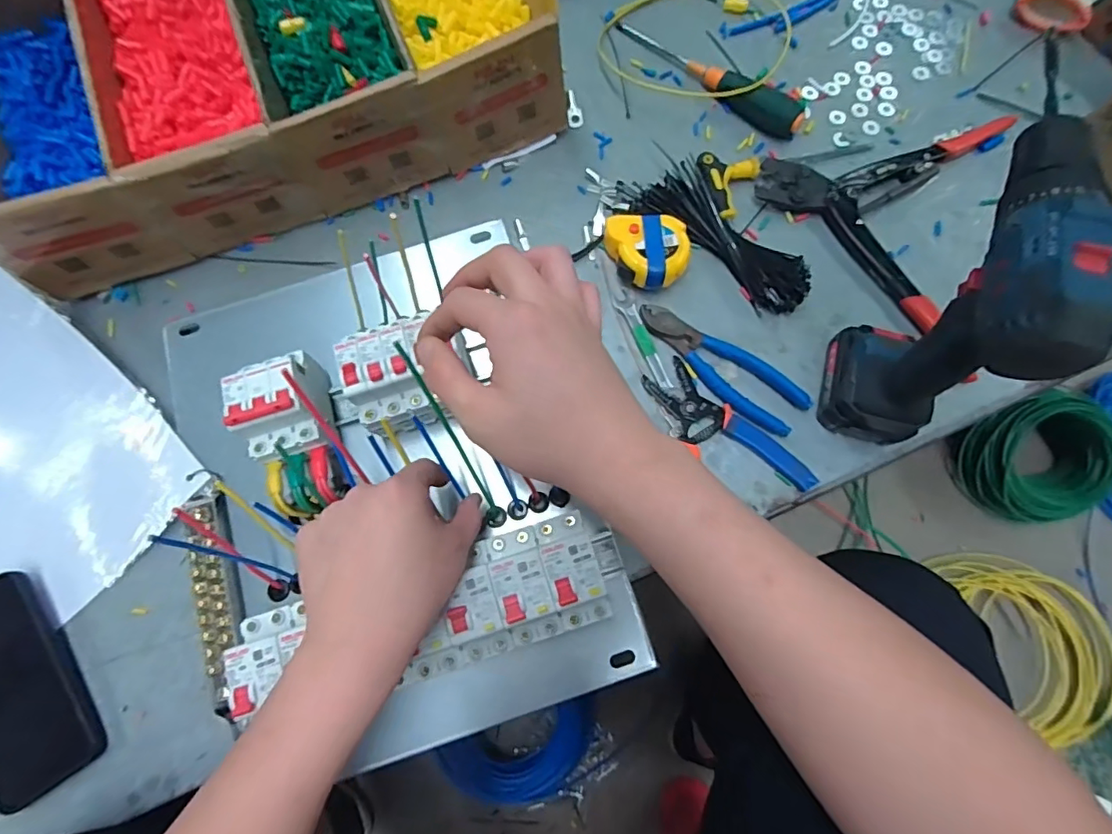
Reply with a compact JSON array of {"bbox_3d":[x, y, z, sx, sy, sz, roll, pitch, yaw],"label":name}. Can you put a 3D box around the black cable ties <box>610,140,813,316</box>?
[{"bbox_3d":[0.154,-0.177,0.497,0.196,0.031,0.071,43,79,12],"label":"black cable ties"}]

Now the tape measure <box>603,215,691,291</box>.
[{"bbox_3d":[0.081,-0.148,0.486,0.075,0.033,0.067,9,74,3],"label":"tape measure"}]

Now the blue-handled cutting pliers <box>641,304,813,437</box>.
[{"bbox_3d":[0.140,-0.044,0.467,0.160,0.010,0.051,36,77,10],"label":"blue-handled cutting pliers"}]

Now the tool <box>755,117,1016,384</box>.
[{"bbox_3d":[0.338,-0.214,0.508,0.217,0.018,0.211,-37,77,-9],"label":"tool"}]

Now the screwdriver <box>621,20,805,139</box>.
[{"bbox_3d":[0.154,-0.355,0.549,0.223,0.026,0.027,39,78,11],"label":"screwdriver"}]

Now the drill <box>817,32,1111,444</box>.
[{"bbox_3d":[0.275,-0.077,0.370,0.072,0.216,0.168,21,75,7],"label":"drill"}]

